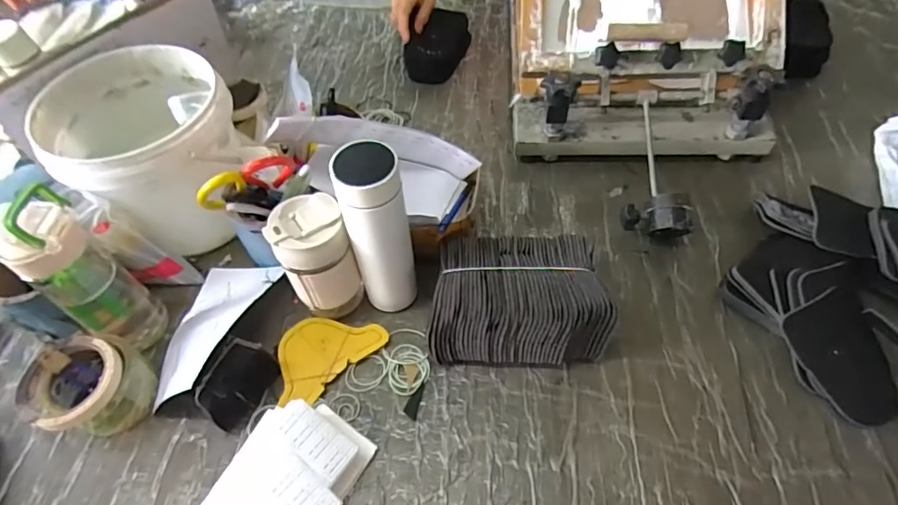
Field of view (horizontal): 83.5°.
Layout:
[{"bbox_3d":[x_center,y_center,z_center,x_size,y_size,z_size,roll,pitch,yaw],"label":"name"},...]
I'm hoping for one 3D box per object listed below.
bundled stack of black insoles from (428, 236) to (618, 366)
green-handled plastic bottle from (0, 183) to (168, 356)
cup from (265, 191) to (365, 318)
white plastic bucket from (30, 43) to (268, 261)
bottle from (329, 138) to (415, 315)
[{"bbox_3d":[0.080,0.049,0.582,0.194,0.099,0.140,0,55,3],"label":"bundled stack of black insoles"},{"bbox_3d":[-0.387,0.024,0.532,0.076,0.227,0.075,28,60,20],"label":"green-handled plastic bottle"},{"bbox_3d":[-0.152,0.007,0.583,0.076,0.146,0.073,-1,55,2],"label":"cup"},{"bbox_3d":[-0.370,-0.122,0.658,0.210,0.182,0.245,-34,60,-20],"label":"white plastic bucket"},{"bbox_3d":[-0.076,-0.016,0.552,0.063,0.225,0.065,-17,56,-9],"label":"bottle"}]

